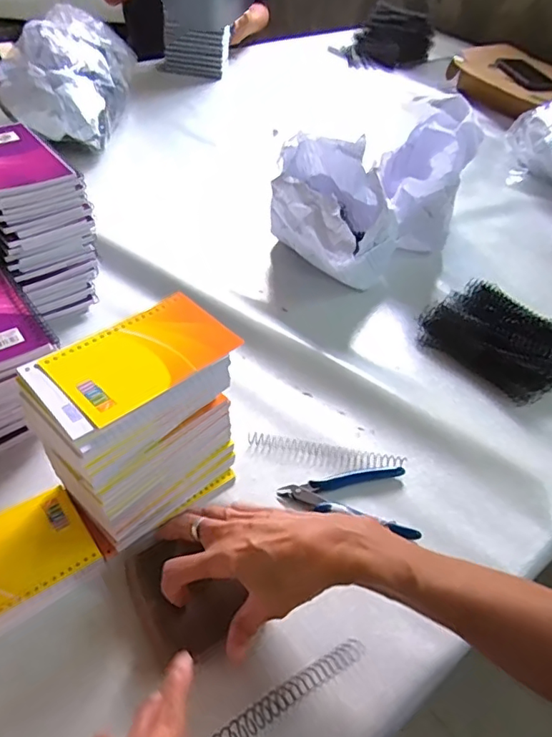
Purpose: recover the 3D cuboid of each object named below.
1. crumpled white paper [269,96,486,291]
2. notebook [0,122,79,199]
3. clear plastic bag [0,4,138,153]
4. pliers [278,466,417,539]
[{"bbox_3d":[0.132,-0.255,0.734,0.197,0.161,0.342,38,52,26],"label":"crumpled white paper"},{"bbox_3d":[-0.270,-0.212,0.529,0.087,0.012,0.127,-28,55,-30],"label":"notebook"},{"bbox_3d":[-0.369,-0.523,0.929,0.180,0.120,0.340,2,45,-5],"label":"clear plastic bag"},{"bbox_3d":[0.064,0.116,0.475,0.119,0.011,0.068,5,45,-3],"label":"pliers"}]

